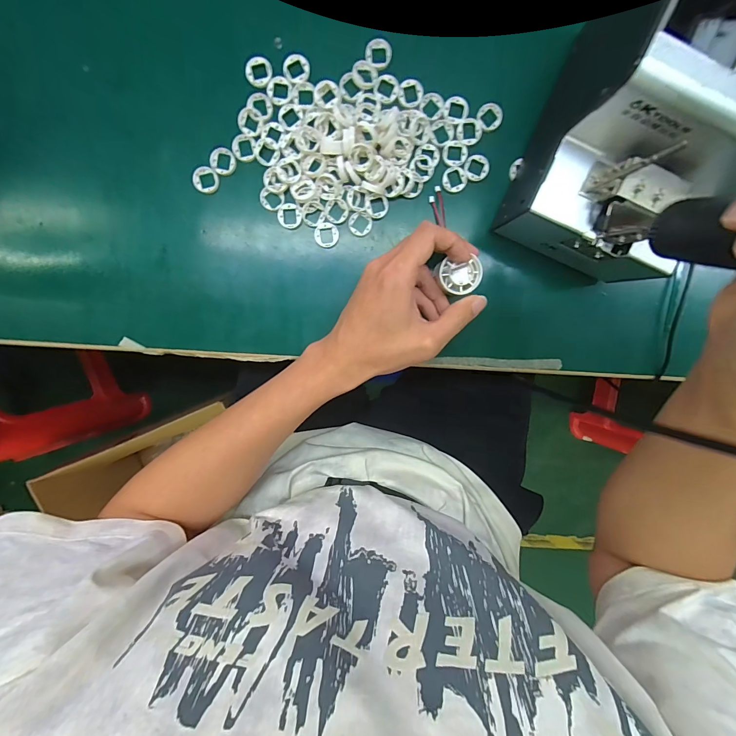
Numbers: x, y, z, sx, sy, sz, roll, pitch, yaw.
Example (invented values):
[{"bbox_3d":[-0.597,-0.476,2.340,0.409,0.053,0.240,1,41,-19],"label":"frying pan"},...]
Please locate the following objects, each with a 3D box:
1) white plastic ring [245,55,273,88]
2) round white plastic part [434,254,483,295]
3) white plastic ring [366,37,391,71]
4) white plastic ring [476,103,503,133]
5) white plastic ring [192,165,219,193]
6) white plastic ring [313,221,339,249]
[{"bbox_3d":[-0.095,-0.259,0.313,0.022,0.005,0.024,0,97,-1],"label":"white plastic ring"},{"bbox_3d":[0.081,-0.081,0.311,0.039,0.012,0.032,-14,98,0],"label":"round white plastic part"},{"bbox_3d":[0.009,-0.275,0.314,0.023,0.004,0.023,0,97,-1],"label":"white plastic ring"},{"bbox_3d":[0.111,-0.228,0.325,0.023,0.004,0.023,0,97,-1],"label":"white plastic ring"},{"bbox_3d":[-0.148,-0.172,0.327,0.022,0.007,0.022,0,97,-1],"label":"white plastic ring"},{"bbox_3d":[-0.039,-0.125,0.335,0.022,0.004,0.022,0,97,-1],"label":"white plastic ring"}]

